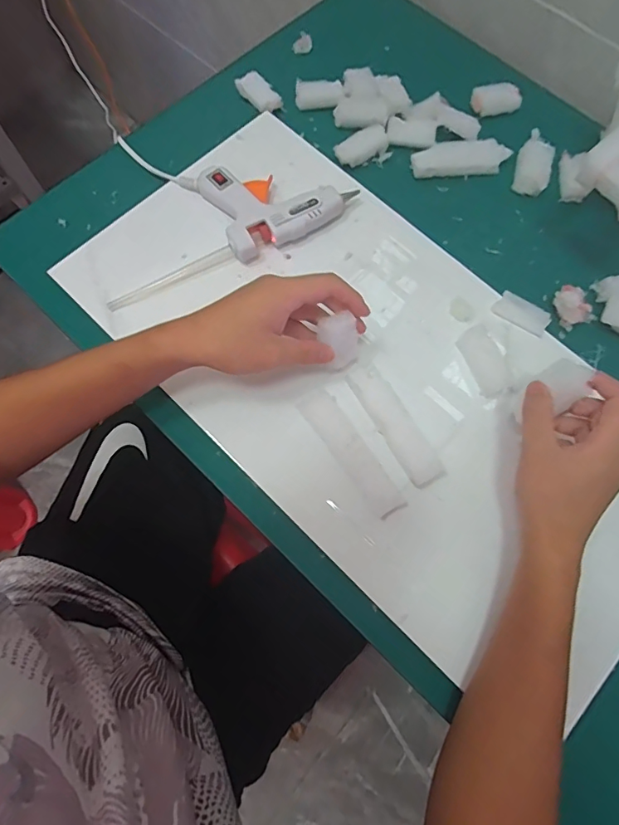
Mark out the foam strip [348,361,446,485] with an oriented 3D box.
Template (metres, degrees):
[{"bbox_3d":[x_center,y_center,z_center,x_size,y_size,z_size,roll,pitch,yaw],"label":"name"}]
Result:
[{"bbox_3d":[0.074,0.010,0.408,0.027,0.025,0.118,-29,76,-8],"label":"foam strip"}]

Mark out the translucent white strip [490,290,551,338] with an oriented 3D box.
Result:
[{"bbox_3d":[0.208,-0.097,0.453,0.052,0.007,0.027,33,76,9],"label":"translucent white strip"}]

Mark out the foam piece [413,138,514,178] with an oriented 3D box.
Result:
[{"bbox_3d":[0.169,-0.280,0.512,0.110,0.011,0.038,-9,74,-3],"label":"foam piece"}]

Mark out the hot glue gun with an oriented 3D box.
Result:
[{"bbox_3d":[-0.040,-0.224,0.475,0.134,0.032,0.121,-29,76,-8],"label":"hot glue gun"}]

